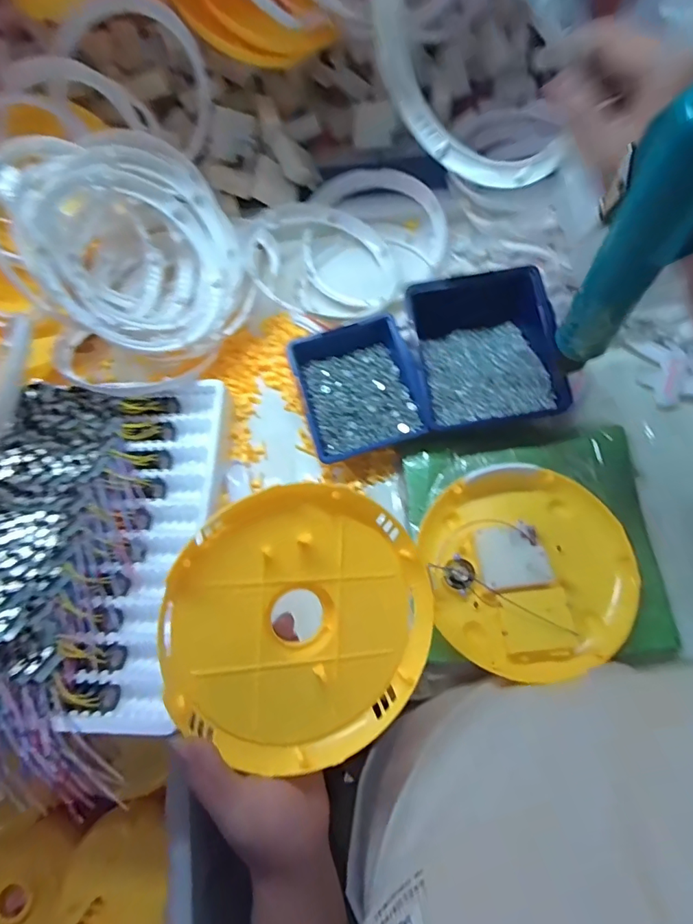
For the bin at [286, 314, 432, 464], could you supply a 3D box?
[{"bbox_3d":[0.014,-0.076,0.511,0.123,0.057,0.142,-19,69,-2],"label":"bin"}]

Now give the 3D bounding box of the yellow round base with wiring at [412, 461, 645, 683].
[{"bbox_3d":[0.161,0.095,0.431,0.171,0.041,0.178,0,68,1],"label":"yellow round base with wiring"}]

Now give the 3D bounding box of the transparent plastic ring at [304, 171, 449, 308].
[{"bbox_3d":[0.027,-0.285,0.601,0.179,0.019,0.173,-32,82,2],"label":"transparent plastic ring"}]

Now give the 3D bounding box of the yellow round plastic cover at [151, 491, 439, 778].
[{"bbox_3d":[-0.027,0.109,0.323,0.181,0.014,0.177,1,88,-20],"label":"yellow round plastic cover"}]

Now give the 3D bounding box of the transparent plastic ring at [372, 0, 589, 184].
[{"bbox_3d":[0.092,-0.309,0.358,0.031,0.188,0.177,-46,72,-2],"label":"transparent plastic ring"}]

